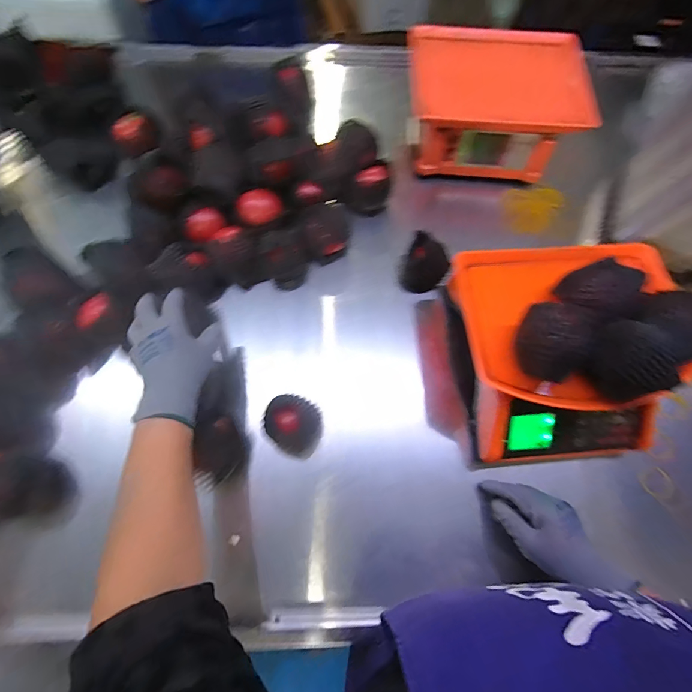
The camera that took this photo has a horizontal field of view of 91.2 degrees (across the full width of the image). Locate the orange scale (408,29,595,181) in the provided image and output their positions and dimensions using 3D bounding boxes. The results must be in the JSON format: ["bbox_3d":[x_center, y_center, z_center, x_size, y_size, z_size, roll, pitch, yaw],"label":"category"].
[{"bbox_3d":[0.281,-0.477,0.662,0.295,0.107,0.271,4,70,-1],"label":"orange scale"}]

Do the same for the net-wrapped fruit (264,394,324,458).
[{"bbox_3d":[-0.072,0.110,0.470,0.083,0.064,0.073,27,72,7],"label":"net-wrapped fruit"}]

